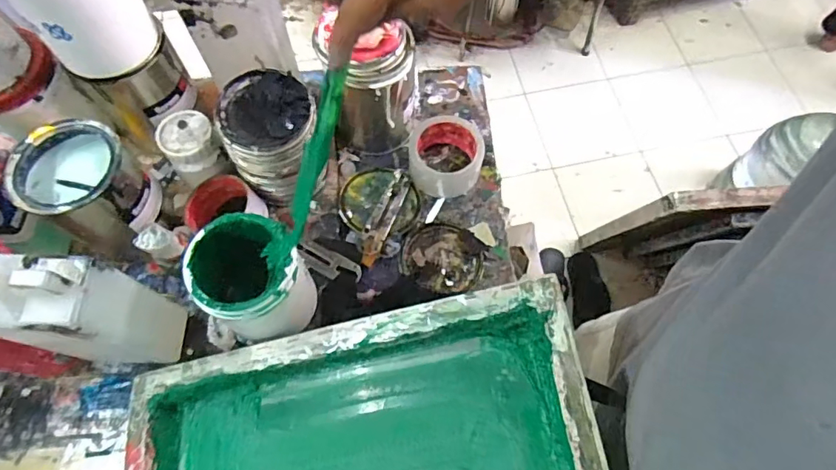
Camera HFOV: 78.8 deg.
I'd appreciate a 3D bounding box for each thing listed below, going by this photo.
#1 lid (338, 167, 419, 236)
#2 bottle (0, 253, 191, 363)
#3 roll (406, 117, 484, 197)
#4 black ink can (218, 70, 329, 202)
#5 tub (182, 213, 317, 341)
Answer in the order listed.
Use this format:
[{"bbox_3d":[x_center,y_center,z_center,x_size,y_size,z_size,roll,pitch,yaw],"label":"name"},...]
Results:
[{"bbox_3d":[-0.048,-0.047,0.650,0.097,0.015,0.094,0,67,0],"label":"lid"},{"bbox_3d":[-0.302,0.075,0.476,0.094,0.230,0.070,2,67,1],"label":"bottle"},{"bbox_3d":[0.036,-0.104,0.663,0.094,0.048,0.096,0,67,0],"label":"roll"},{"bbox_3d":[-0.163,-0.113,0.588,0.100,0.155,0.100,0,67,0],"label":"black ink can"},{"bbox_3d":[-0.161,0.051,0.522,0.096,0.142,0.093,0,67,0],"label":"tub"}]

